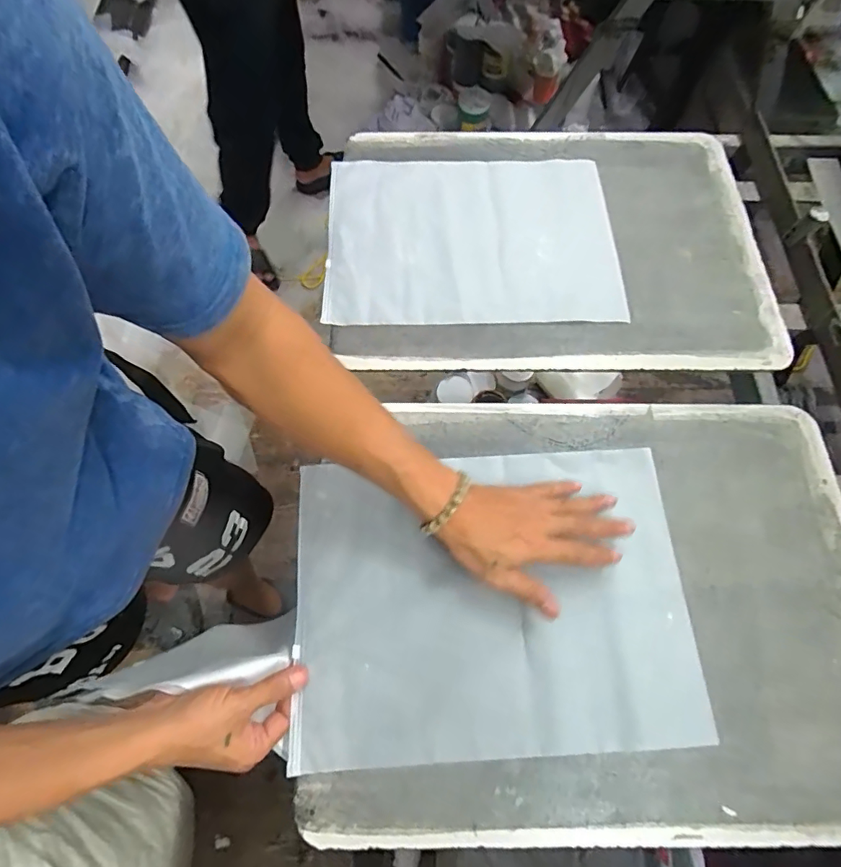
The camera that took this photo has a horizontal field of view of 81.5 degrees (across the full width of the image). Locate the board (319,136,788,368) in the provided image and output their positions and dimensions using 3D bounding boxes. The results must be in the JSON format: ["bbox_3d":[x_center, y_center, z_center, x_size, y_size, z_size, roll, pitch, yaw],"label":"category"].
[{"bbox_3d":[0.162,-0.265,0.649,0.559,0.028,0.401,0,68,0],"label":"board"}]

